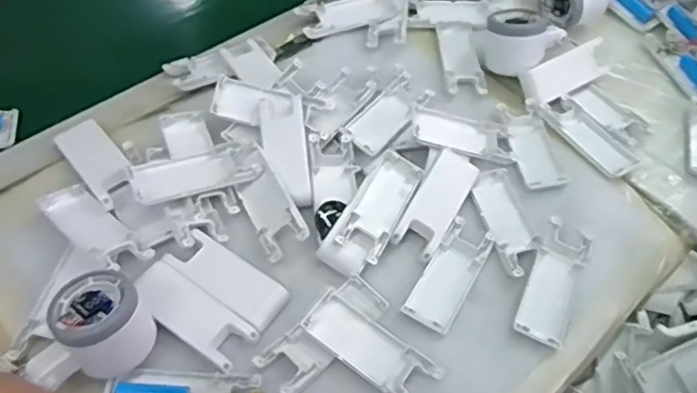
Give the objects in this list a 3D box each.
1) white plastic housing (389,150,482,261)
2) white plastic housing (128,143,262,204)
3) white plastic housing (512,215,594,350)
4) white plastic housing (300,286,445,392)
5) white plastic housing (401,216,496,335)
[{"bbox_3d":[0.078,0.005,0.558,0.037,0.019,0.105,27,59,15],"label":"white plastic housing"},{"bbox_3d":[-0.131,-0.020,0.546,0.101,0.031,0.042,-21,59,-19],"label":"white plastic housing"},{"bbox_3d":[0.168,0.069,0.520,0.041,0.020,0.103,22,55,10],"label":"white plastic housing"},{"bbox_3d":[0.018,0.113,0.480,0.105,0.017,0.040,31,57,16],"label":"white plastic housing"},{"bbox_3d":[0.085,0.064,0.530,0.040,0.008,0.105,29,57,14],"label":"white plastic housing"}]

